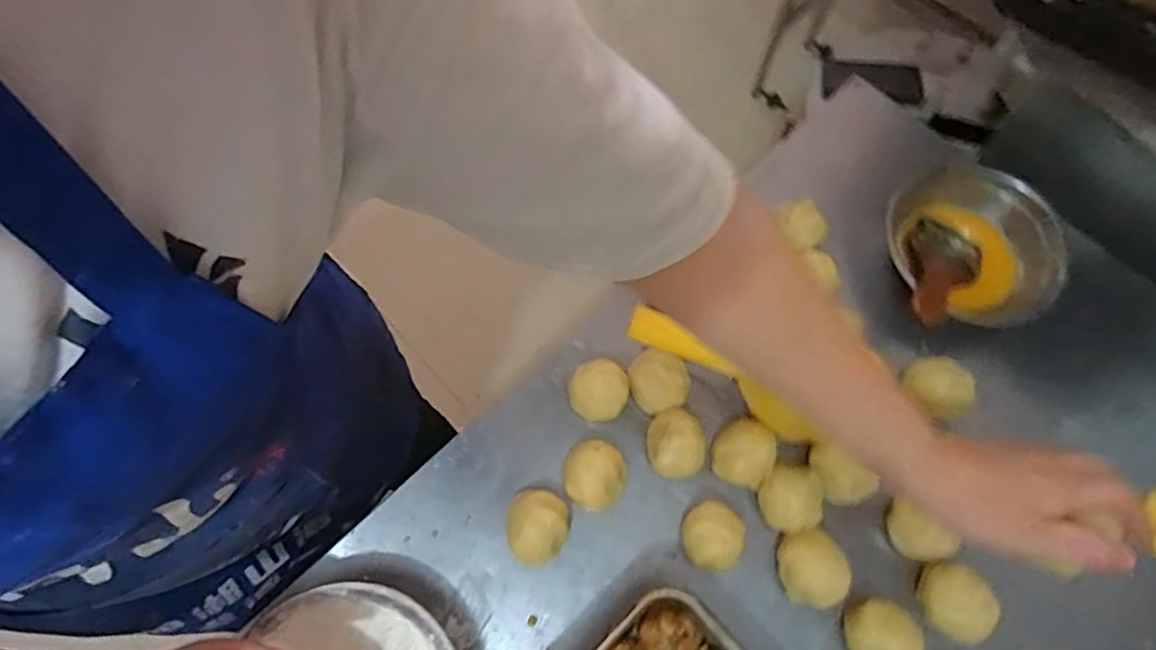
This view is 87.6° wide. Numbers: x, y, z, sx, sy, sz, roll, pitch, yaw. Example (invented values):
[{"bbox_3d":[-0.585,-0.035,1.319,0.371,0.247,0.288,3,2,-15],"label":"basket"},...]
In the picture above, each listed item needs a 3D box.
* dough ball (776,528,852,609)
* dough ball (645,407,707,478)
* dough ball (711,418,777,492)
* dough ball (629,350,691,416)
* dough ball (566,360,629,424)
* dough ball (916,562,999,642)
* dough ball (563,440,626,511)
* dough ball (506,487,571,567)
[{"bbox_3d":[0.193,0.202,0.501,0.052,0.036,0.056,0,70,1],"label":"dough ball"},{"bbox_3d":[0.086,0.107,0.538,0.049,0.040,0.056,-12,71,-4],"label":"dough ball"},{"bbox_3d":[0.145,0.110,0.529,0.052,0.045,0.053,0,70,1],"label":"dough ball"},{"bbox_3d":[0.071,0.054,0.555,0.051,0.044,0.060,-40,75,-13],"label":"dough ball"},{"bbox_3d":[0.018,0.061,0.552,0.056,0.045,0.052,-2,70,0],"label":"dough ball"},{"bbox_3d":[0.305,0.224,0.487,0.046,0.037,0.054,14,71,6],"label":"dough ball"},{"bbox_3d":[0.014,0.133,0.534,0.054,0.040,0.054,0,70,1],"label":"dough ball"},{"bbox_3d":[-0.035,0.174,0.520,0.054,0.048,0.060,5,70,3],"label":"dough ball"}]

